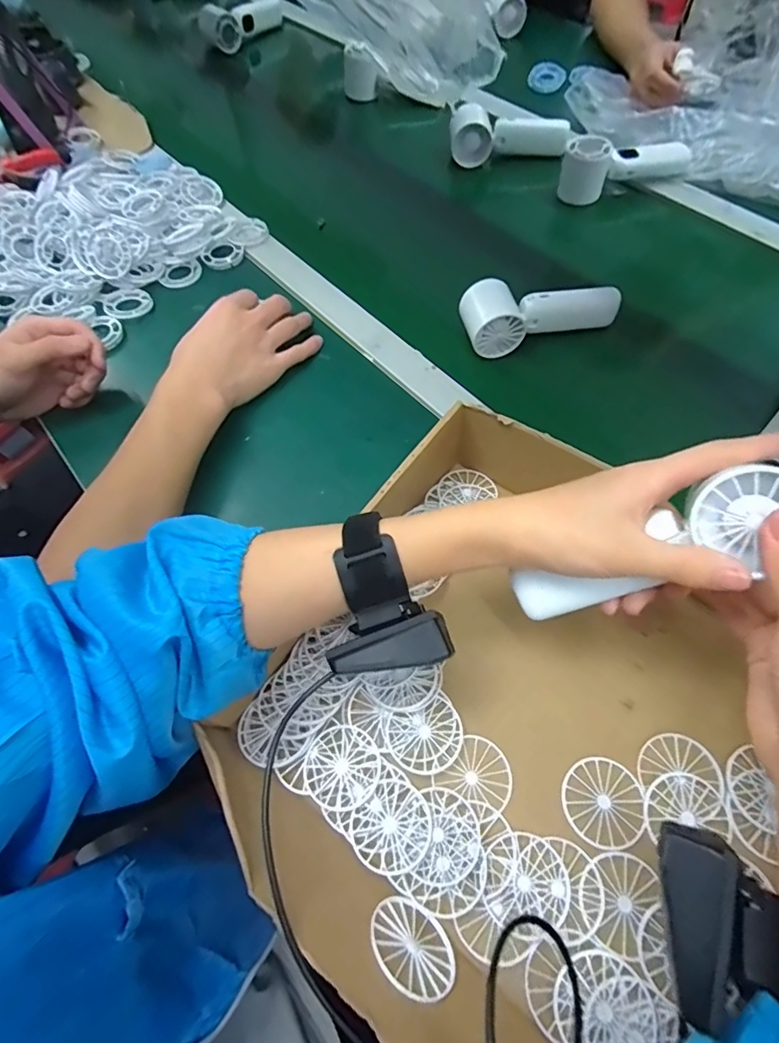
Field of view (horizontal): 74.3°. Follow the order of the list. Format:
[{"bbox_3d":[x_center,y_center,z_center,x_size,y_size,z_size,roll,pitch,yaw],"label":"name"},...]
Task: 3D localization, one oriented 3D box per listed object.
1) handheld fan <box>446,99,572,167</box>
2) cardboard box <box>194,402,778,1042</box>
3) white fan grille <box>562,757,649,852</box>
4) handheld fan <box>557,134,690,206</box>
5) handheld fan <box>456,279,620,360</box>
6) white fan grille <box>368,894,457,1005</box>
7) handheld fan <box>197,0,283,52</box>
[{"bbox_3d":[0.161,-0.531,0.710,0.155,0.050,0.065,-2,61,3],"label":"handheld fan"},{"bbox_3d":[0.084,0.124,0.320,0.333,0.079,0.320,36,69,21],"label":"cardboard box"},{"bbox_3d":[0.136,0.178,0.325,0.049,0.004,0.048,-2,61,3],"label":"white fan grille"},{"bbox_3d":[0.295,-0.447,0.648,0.162,0.058,0.049,-2,61,3],"label":"handheld fan"},{"bbox_3d":[0.150,-0.221,0.530,0.157,0.047,0.065,-16,61,-5],"label":"handheld fan"},{"bbox_3d":[0.013,0.232,0.281,0.051,0.049,0.004,31,103,14],"label":"white fan grille"},{"bbox_3d":[-0.276,-0.910,0.937,0.058,0.045,0.156,31,67,19],"label":"handheld fan"}]

